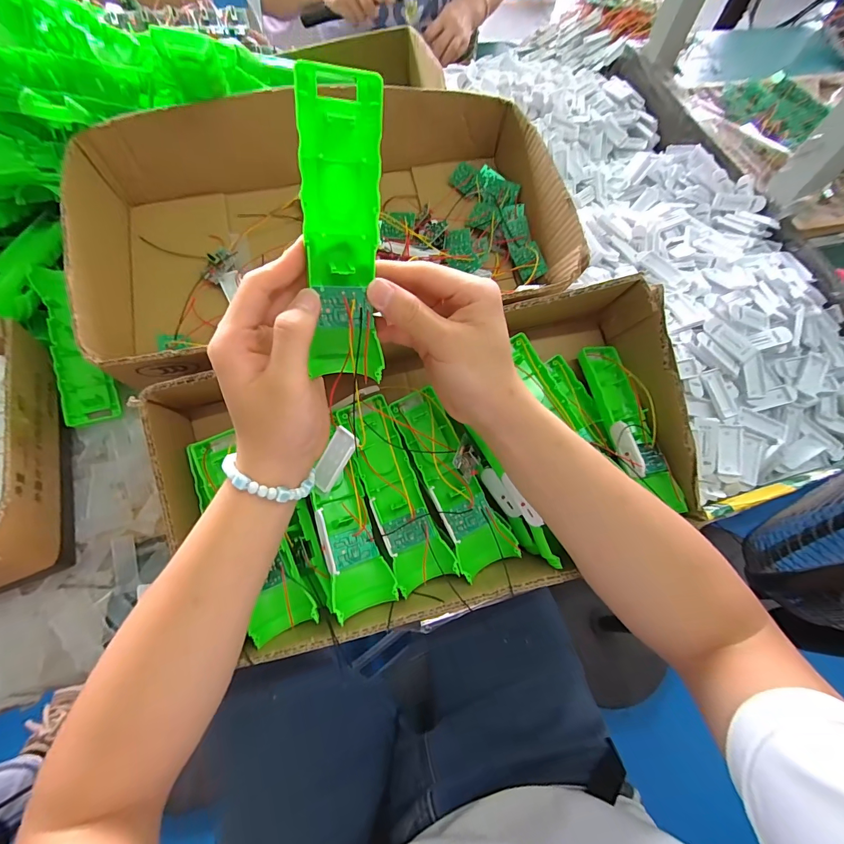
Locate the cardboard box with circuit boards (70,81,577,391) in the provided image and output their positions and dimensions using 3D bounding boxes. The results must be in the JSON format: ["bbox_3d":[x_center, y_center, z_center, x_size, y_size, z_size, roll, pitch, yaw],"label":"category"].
[{"bbox_3d":[-0.083,-0.180,0.372,0.420,0.095,0.246,-13,66,-10],"label":"cardboard box with circuit boards"}]

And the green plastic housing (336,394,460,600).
[{"bbox_3d":[-0.021,0.056,0.322,0.046,0.025,0.156,-21,84,-13],"label":"green plastic housing"}]

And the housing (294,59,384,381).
[{"bbox_3d":[-0.045,-0.102,0.229,0.042,0.158,0.023,1,26,-3],"label":"housing"}]

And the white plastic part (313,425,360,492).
[{"bbox_3d":[-0.068,0.029,0.308,0.020,0.006,0.051,30,100,10],"label":"white plastic part"}]

